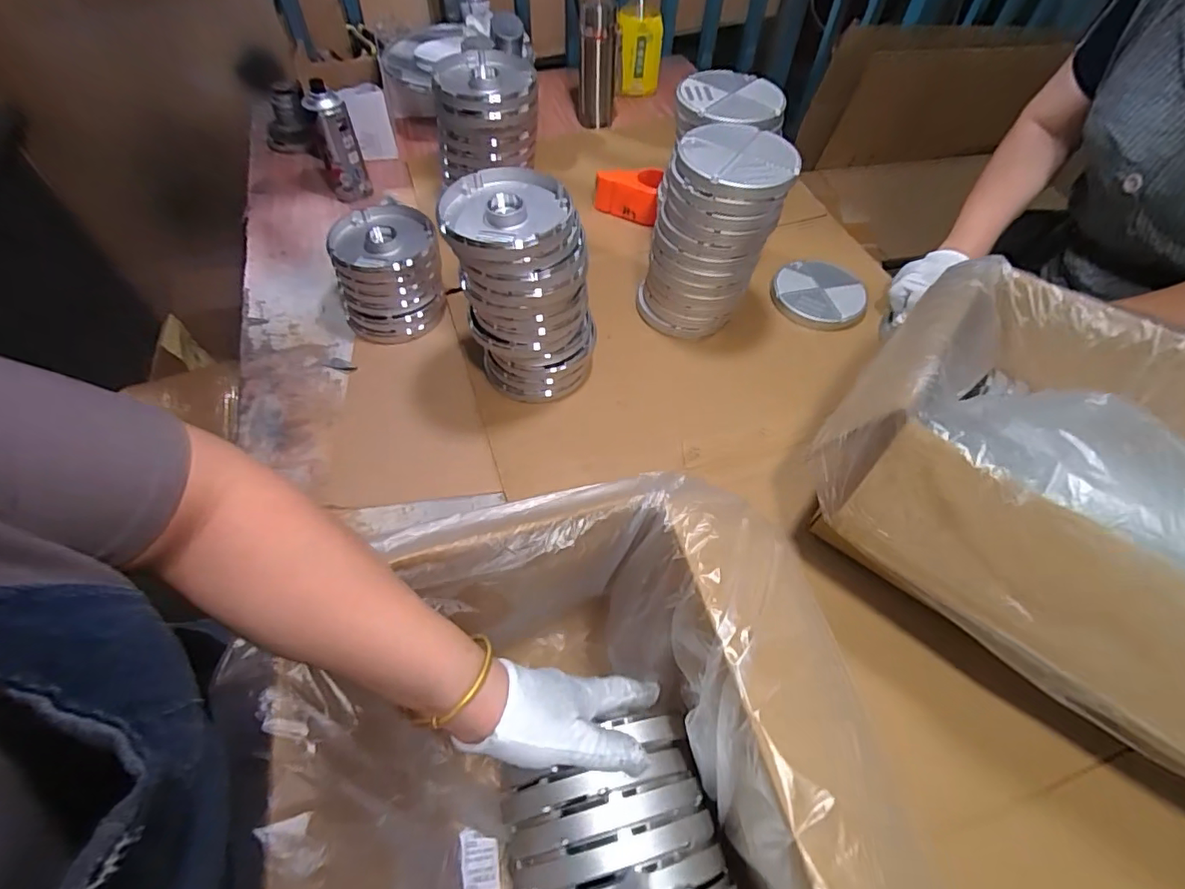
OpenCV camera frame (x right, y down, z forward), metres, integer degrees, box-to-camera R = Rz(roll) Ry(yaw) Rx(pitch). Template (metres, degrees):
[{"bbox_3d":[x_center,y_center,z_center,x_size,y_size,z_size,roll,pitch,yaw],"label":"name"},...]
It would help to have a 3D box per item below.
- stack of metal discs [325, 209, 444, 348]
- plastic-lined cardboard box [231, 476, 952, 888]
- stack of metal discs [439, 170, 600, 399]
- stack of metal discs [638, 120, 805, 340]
[{"bbox_3d":[-0.282,-0.241,0.759,0.135,0.117,0.148,-12,57,-9],"label":"stack of metal discs"},{"bbox_3d":[-0.002,0.282,0.341,0.331,0.217,0.463,-10,57,-8],"label":"plastic-lined cardboard box"},{"bbox_3d":[-0.077,-0.175,0.636,0.151,0.223,0.140,-3,56,-4],"label":"stack of metal discs"},{"bbox_3d":[0.151,-0.263,0.702,0.148,0.233,0.133,19,58,11],"label":"stack of metal discs"}]

